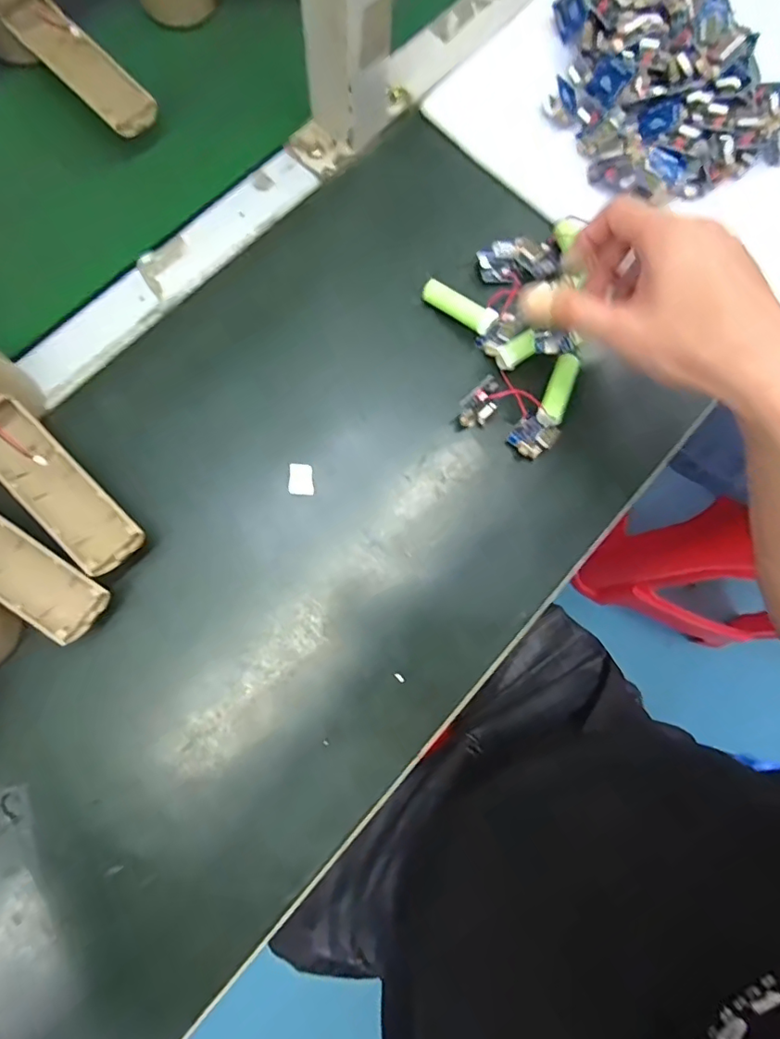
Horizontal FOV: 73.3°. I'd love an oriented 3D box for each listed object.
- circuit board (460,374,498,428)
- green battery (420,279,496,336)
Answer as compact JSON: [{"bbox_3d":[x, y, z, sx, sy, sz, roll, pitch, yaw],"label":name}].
[{"bbox_3d":[0.058,-0.072,0.334,0.032,0.021,0.018,-43,87,-11],"label":"circuit board"},{"bbox_3d":[0.045,-0.141,0.344,0.051,0.015,0.013,37,80,6],"label":"green battery"}]

